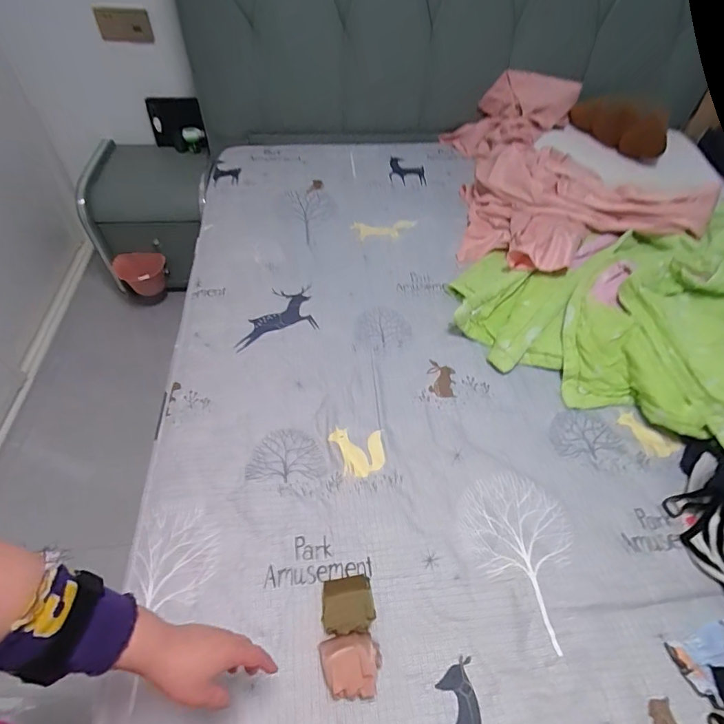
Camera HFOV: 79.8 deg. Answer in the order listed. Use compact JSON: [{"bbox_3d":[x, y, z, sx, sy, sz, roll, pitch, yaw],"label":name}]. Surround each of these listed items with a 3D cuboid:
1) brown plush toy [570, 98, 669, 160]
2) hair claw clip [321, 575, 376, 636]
[{"bbox_3d":[0.769,-0.712,1.291,0.272,0.105,0.072,36,59,22],"label":"brown plush toy"},{"bbox_3d":[-0.023,0.372,0.663,0.076,0.040,0.077,-7,52,-7],"label":"hair claw clip"}]

